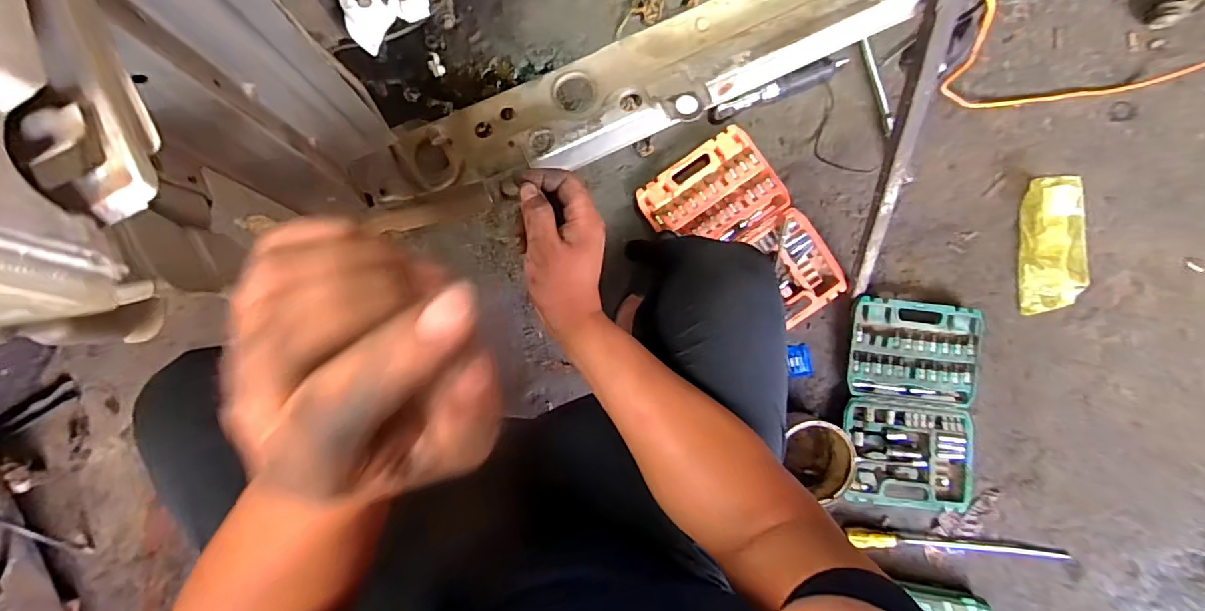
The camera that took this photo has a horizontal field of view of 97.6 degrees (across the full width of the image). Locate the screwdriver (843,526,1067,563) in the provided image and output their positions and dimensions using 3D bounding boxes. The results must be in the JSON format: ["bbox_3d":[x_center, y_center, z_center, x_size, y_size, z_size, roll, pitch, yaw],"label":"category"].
[{"bbox_3d":[0.697,0.475,1.034,0.440,0.032,0.030,7,87,-2],"label":"screwdriver"}]

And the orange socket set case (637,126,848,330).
[{"bbox_3d":[0.282,-0.131,1.046,0.243,0.037,0.393,-36,89,-3],"label":"orange socket set case"}]

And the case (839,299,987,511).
[{"bbox_3d":[0.613,0.194,1.040,0.255,0.046,0.391,7,87,-2],"label":"case"}]

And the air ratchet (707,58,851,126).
[{"bbox_3d":[0.355,-0.434,1.054,0.298,0.034,0.037,-25,88,-3],"label":"air ratchet"}]

